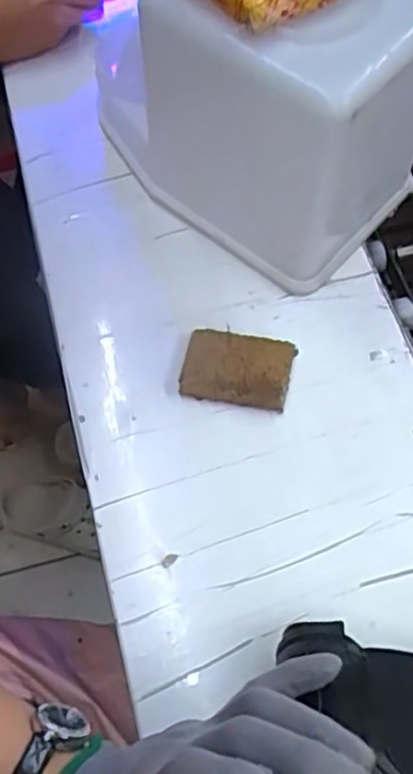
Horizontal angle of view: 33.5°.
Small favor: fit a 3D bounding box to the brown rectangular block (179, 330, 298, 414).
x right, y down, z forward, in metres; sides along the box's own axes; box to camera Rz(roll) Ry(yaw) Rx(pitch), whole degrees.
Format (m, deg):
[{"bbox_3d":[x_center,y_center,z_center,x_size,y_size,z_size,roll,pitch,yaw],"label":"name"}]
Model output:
[{"bbox_3d":[0.020,-0.012,0.453,0.070,0.016,0.049,10,65,5],"label":"brown rectangular block"}]

